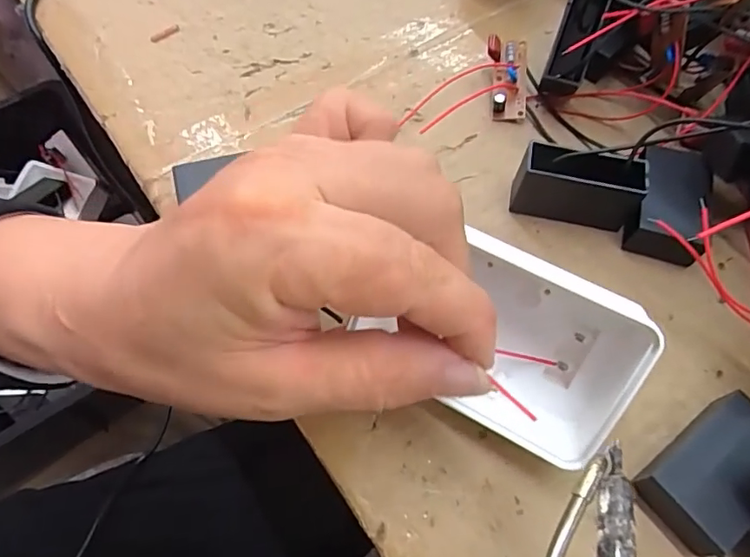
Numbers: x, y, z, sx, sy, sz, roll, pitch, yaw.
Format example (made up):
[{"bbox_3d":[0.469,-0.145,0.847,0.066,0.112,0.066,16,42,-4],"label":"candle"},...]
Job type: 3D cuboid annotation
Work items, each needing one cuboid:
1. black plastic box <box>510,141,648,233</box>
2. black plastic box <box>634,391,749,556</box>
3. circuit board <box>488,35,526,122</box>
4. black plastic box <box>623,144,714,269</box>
[{"bbox_3d":[0.083,-0.038,0.221,0.050,0.032,0.016,11,63,4],"label":"black plastic box"},{"bbox_3d":[0.115,0.064,0.178,0.048,0.017,0.029,-33,68,-17],"label":"black plastic box"},{"bbox_3d":[0.065,-0.100,0.259,0.019,0.009,0.044,3,75,0],"label":"circuit board"},{"bbox_3d":[0.127,-0.032,0.228,0.030,0.017,0.049,21,64,9],"label":"black plastic box"}]

